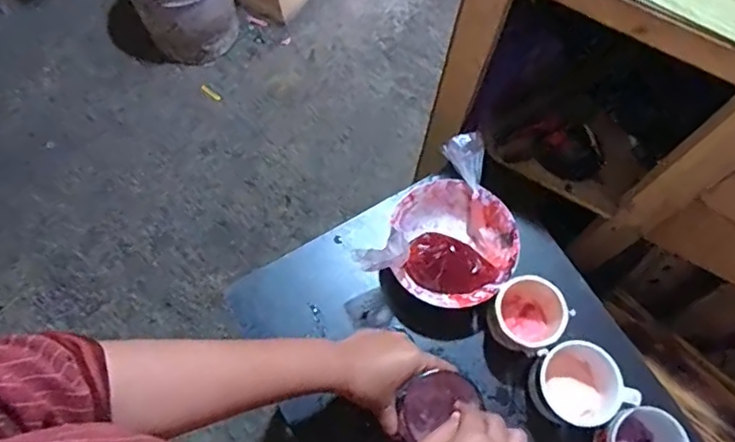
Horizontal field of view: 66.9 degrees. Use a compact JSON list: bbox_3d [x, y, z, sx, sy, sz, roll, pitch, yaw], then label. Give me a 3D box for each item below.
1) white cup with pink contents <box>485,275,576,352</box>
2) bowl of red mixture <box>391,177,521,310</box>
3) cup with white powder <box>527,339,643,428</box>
[{"bbox_3d":[0.186,0.105,0.641,0.086,0.075,0.075,-36,73,-13],"label":"white cup with pink contents"},{"bbox_3d":[0.105,0.031,0.677,0.141,0.059,0.154,0,69,0],"label":"bowl of red mixture"},{"bbox_3d":[0.232,0.180,0.618,0.091,0.064,0.089,0,69,0],"label":"cup with white powder"}]

